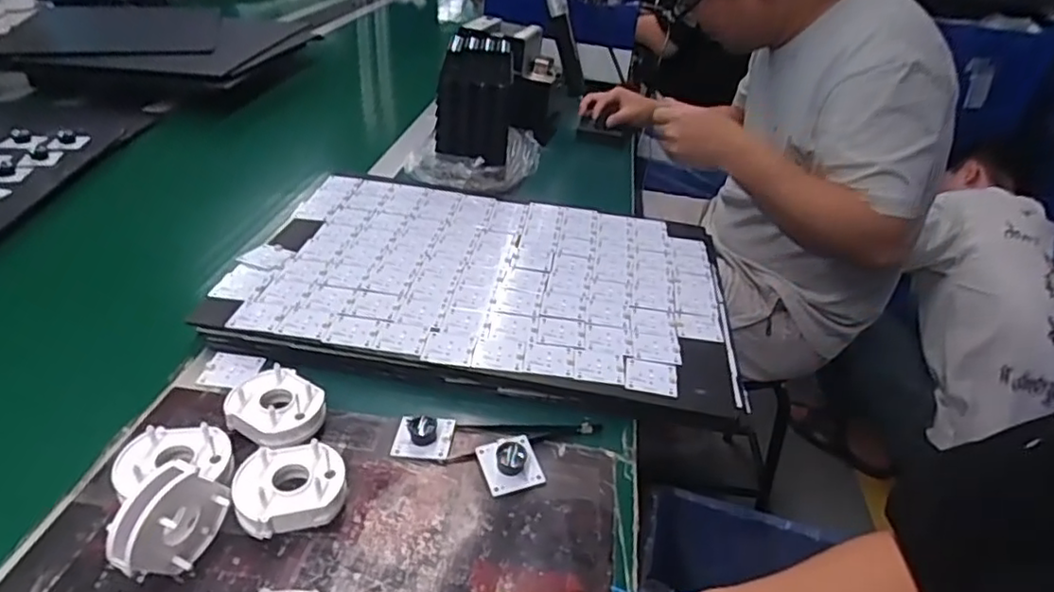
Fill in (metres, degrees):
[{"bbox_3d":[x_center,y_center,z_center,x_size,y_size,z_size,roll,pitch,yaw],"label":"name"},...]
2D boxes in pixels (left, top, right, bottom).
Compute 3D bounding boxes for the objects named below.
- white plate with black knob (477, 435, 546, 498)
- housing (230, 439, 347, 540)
[{"bbox_3d":[-0.012,0.124,0.487,0.042,0.019,0.042,-9,37,-21],"label":"white plate with black knob"},{"bbox_3d":[-0.160,0.133,0.439,0.070,0.033,0.056,-7,37,-19],"label":"housing"}]

